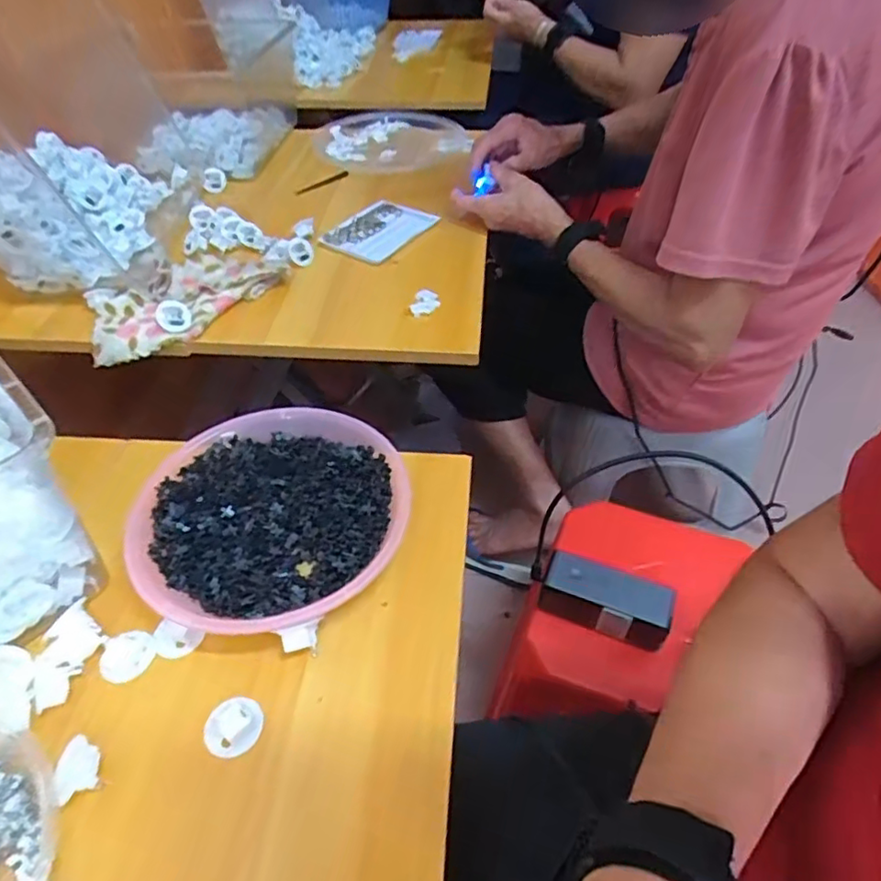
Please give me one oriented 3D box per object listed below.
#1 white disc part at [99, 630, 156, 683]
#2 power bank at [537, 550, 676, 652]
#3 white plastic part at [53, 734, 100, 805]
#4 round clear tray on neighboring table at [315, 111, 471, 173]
[{"bbox_3d":[-0.200,0.136,0.383,0.031,0.009,0.028,-36,56,-28],"label":"white disc part"},{"bbox_3d":[0.175,0.168,0.639,0.129,0.061,0.046,17,49,16],"label":"power bank"},{"bbox_3d":[-0.200,0.183,0.333,0.019,0.018,0.031,-8,47,-7],"label":"white plastic part"},{"bbox_3d":[-0.078,-0.485,0.964,0.224,0.015,0.215,1,48,-2],"label":"round clear tray on neighboring table"}]

